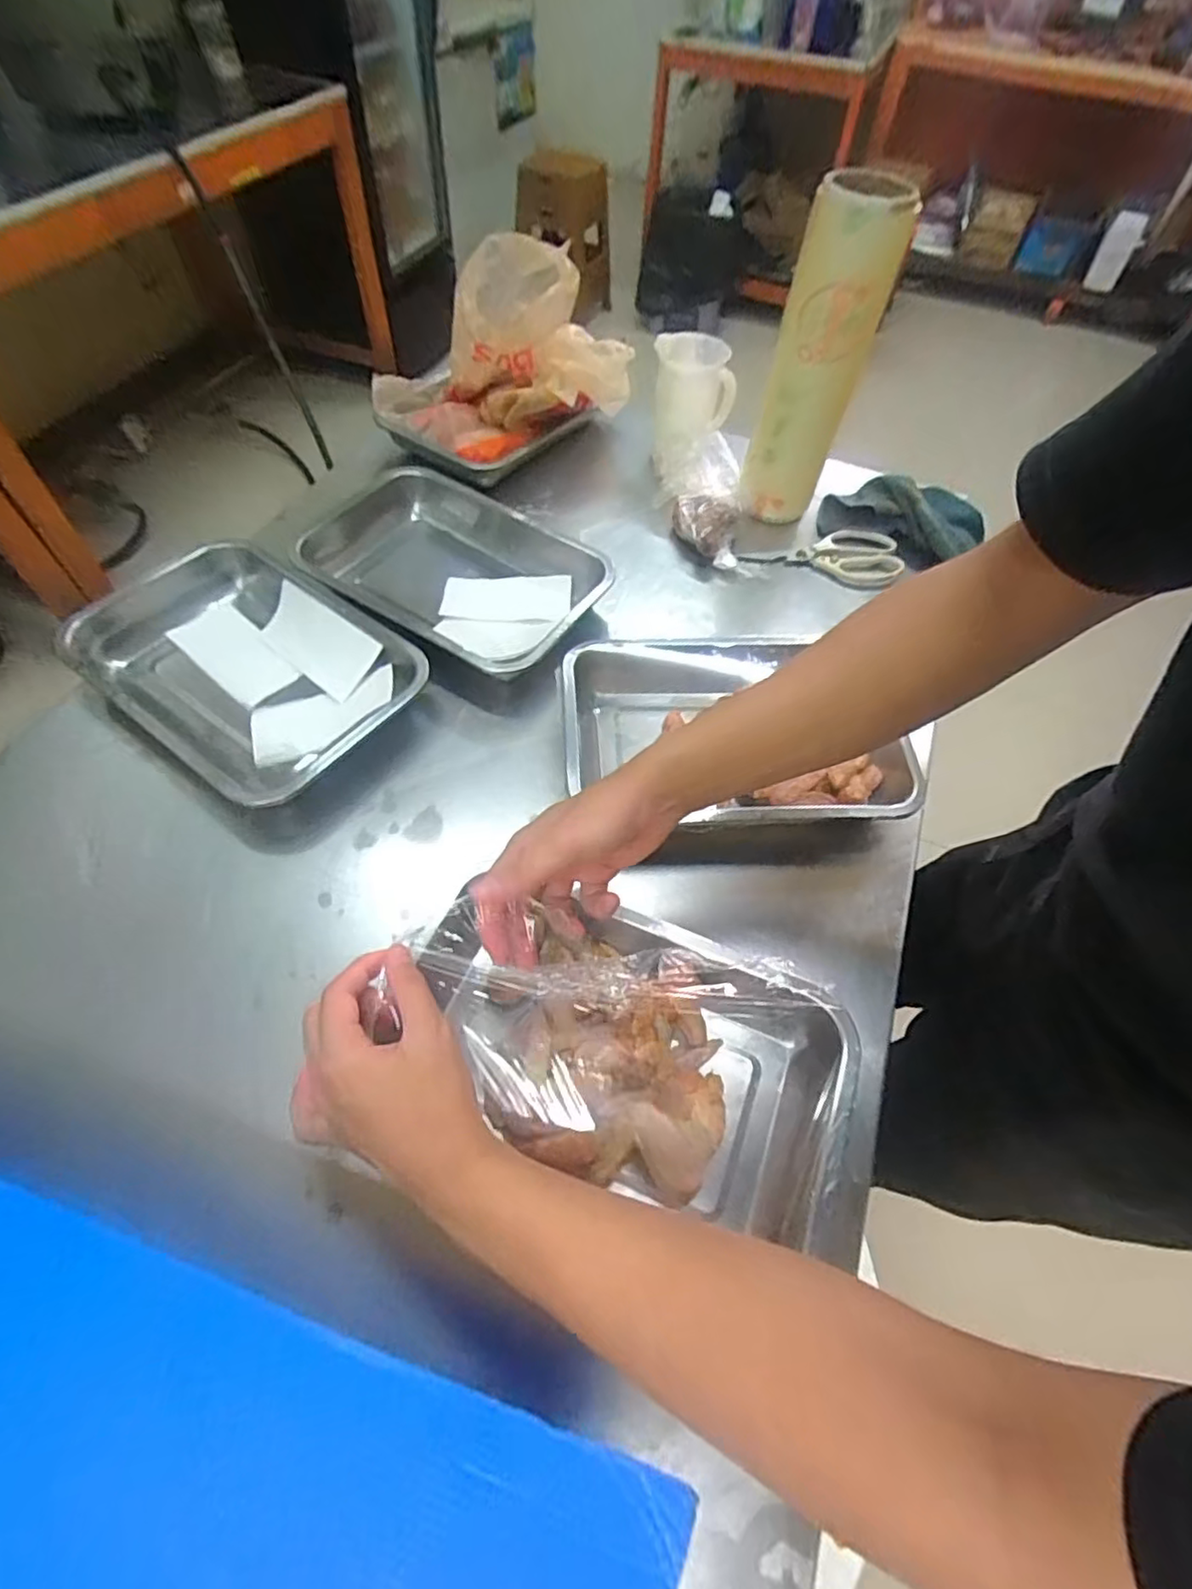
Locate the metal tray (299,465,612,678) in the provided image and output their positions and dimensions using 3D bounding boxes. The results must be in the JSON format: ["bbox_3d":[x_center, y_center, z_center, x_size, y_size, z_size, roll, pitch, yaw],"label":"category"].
[{"bbox_3d":[-0.161,-0.250,0.718,0.329,0.044,0.224,27,59,14],"label":"metal tray"}]

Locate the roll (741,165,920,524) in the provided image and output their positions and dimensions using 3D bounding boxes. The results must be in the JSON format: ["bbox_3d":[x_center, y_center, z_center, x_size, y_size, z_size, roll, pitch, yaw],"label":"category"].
[{"bbox_3d":[0.235,-0.449,0.701,0.090,0.316,0.091,2,57,-2],"label":"roll"}]

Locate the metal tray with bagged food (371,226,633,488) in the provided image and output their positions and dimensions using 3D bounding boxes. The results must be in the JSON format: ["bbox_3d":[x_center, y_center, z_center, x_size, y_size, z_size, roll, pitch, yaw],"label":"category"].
[{"bbox_3d":[-0.126,-0.547,0.817,0.299,0.202,0.217,-23,61,-17],"label":"metal tray with bagged food"}]

